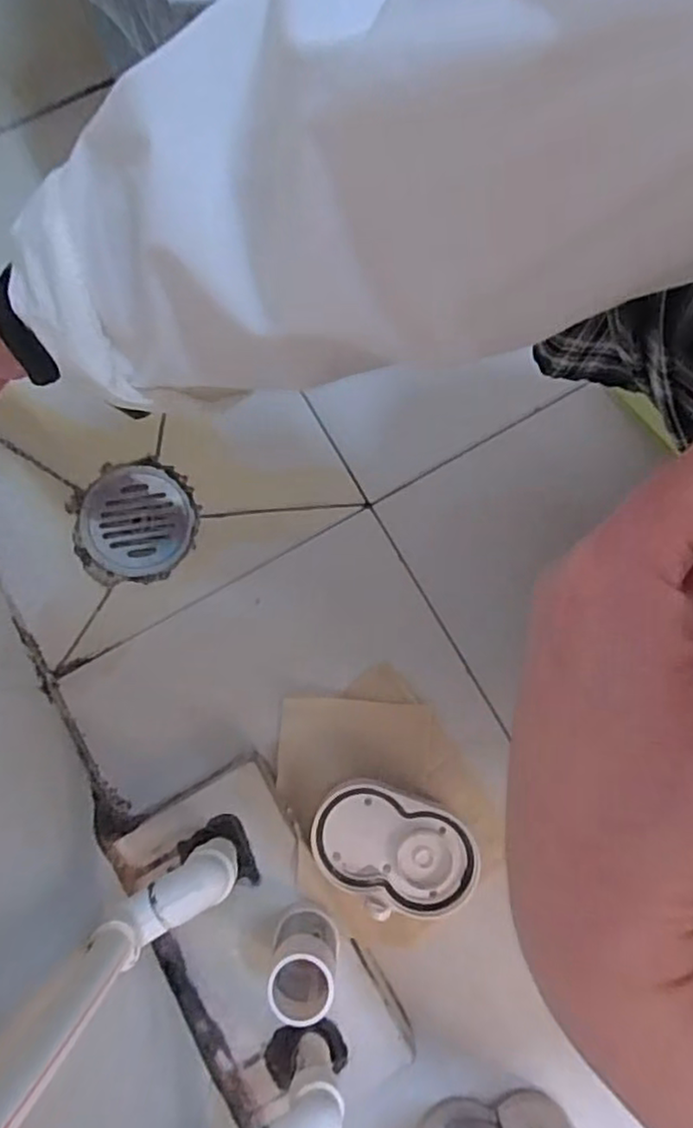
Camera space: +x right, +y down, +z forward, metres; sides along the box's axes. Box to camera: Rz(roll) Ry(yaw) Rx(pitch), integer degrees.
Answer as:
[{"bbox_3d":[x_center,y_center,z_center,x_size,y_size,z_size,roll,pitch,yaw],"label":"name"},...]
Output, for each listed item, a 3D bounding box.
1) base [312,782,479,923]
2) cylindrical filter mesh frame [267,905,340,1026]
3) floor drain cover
[{"bbox_3d":[0.036,0.218,0.514,0.127,0.033,0.084,22,80,4],"label":"base"},{"bbox_3d":[-0.027,0.260,0.441,0.039,0.089,0.042,-10,80,-2],"label":"cylindrical filter mesh frame"},{"bbox_3d":[-0.179,-0.037,0.574,0.092,0.010,0.091,2,80,0],"label":"floor drain cover"}]

